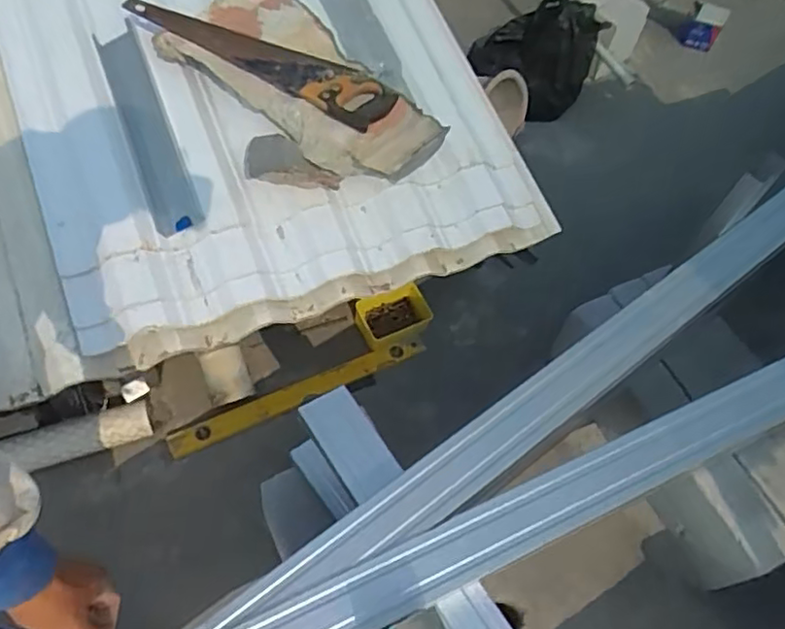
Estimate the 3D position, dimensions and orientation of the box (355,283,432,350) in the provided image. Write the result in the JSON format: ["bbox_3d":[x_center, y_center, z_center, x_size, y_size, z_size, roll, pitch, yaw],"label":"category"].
[{"bbox_3d":[0.004,-0.001,1.448,0.157,0.057,0.113,-18,62,-18],"label":"box"}]

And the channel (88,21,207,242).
[{"bbox_3d":[-0.438,-0.331,1.139,0.083,0.052,0.417,-19,77,-16],"label":"channel"}]

